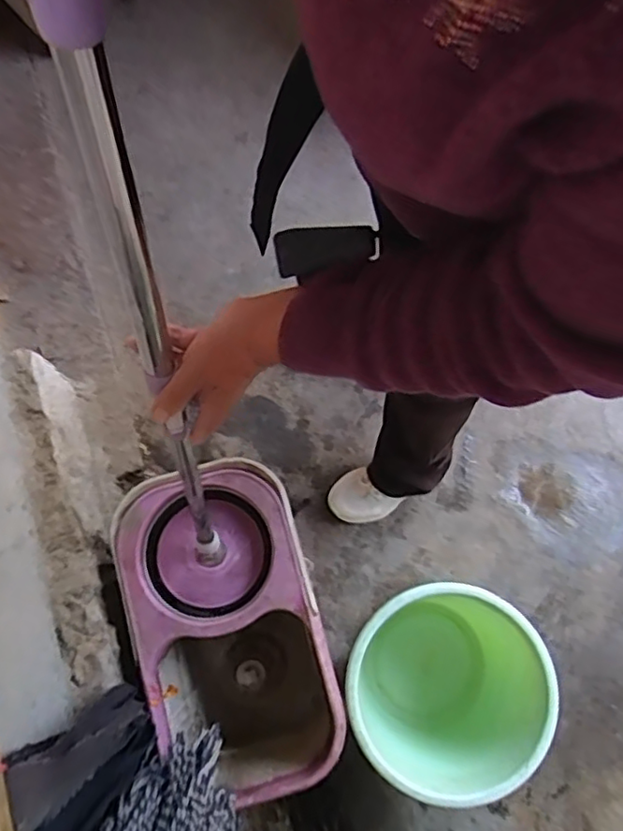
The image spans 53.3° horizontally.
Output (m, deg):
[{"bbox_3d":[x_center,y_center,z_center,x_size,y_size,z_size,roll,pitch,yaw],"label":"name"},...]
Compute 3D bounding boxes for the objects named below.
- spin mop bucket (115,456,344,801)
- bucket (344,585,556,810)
[{"bbox_3d":[-0.122,0.329,0.987,0.254,0.266,0.448,-16,76,-5],"label":"spin mop bucket"},{"bbox_3d":[0.195,0.421,0.981,0.275,0.261,0.289,0,75,-1],"label":"bucket"}]

